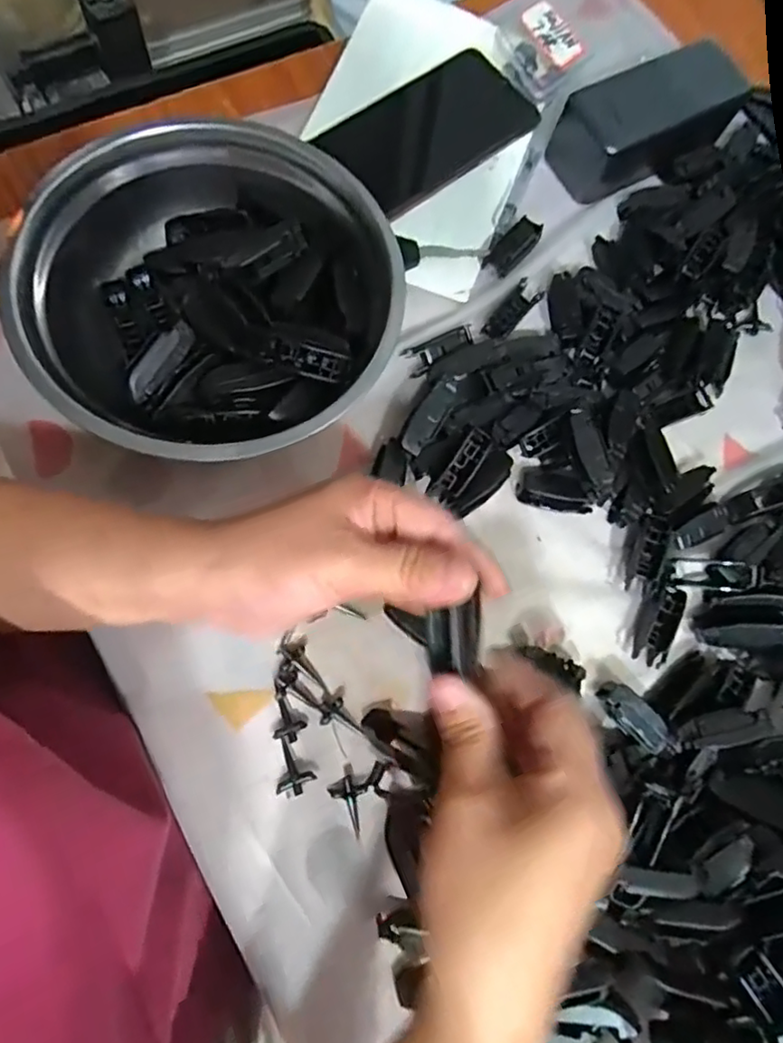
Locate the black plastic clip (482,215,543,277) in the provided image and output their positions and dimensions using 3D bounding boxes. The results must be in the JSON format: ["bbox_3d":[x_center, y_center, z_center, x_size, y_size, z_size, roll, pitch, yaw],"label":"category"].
[{"bbox_3d":[0.083,-0.186,0.407,0.020,0.009,0.047,45,76,6],"label":"black plastic clip"}]

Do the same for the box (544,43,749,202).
[{"bbox_3d":[0.180,-0.279,0.419,0.129,0.045,0.058,-23,80,-11],"label":"box"}]

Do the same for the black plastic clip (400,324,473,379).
[{"bbox_3d":[0.030,-0.107,0.377,0.047,0.015,0.017,-25,80,-11],"label":"black plastic clip"}]

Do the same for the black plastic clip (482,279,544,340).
[{"bbox_3d":[0.079,-0.137,0.393,0.018,0.005,0.050,36,76,3],"label":"black plastic clip"}]

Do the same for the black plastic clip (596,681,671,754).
[{"bbox_3d":[0.133,0.107,0.334,0.042,0.011,0.019,42,76,5],"label":"black plastic clip"}]

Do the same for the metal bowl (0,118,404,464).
[{"bbox_3d":[-0.094,-0.124,0.349,0.188,0.082,0.196,1,76,-6],"label":"metal bowl"}]

